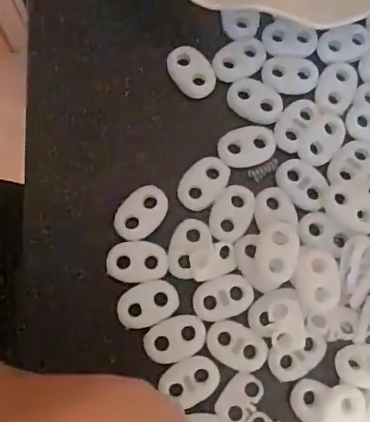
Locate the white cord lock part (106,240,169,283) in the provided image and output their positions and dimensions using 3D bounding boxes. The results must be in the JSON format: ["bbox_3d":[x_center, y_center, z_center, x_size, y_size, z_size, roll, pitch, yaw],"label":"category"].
[{"bbox_3d":[-0.018,0.019,0.207,0.022,0.004,0.015,-6,78,-2],"label":"white cord lock part"}]

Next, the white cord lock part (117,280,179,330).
[{"bbox_3d":[-0.013,0.034,0.204,0.022,0.004,0.014,-27,80,-6],"label":"white cord lock part"}]

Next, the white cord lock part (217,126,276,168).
[{"bbox_3d":[0.024,-0.025,0.219,0.022,0.004,0.015,-12,79,-3],"label":"white cord lock part"}]

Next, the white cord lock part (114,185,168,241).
[{"bbox_3d":[-0.016,0.001,0.212,0.015,0.004,0.023,35,80,6],"label":"white cord lock part"}]

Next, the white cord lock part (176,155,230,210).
[{"bbox_3d":[0.007,-0.011,0.215,0.014,0.004,0.022,38,80,7],"label":"white cord lock part"}]

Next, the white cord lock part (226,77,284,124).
[{"bbox_3d":[0.028,-0.044,0.221,0.022,0.004,0.016,26,79,5],"label":"white cord lock part"}]

